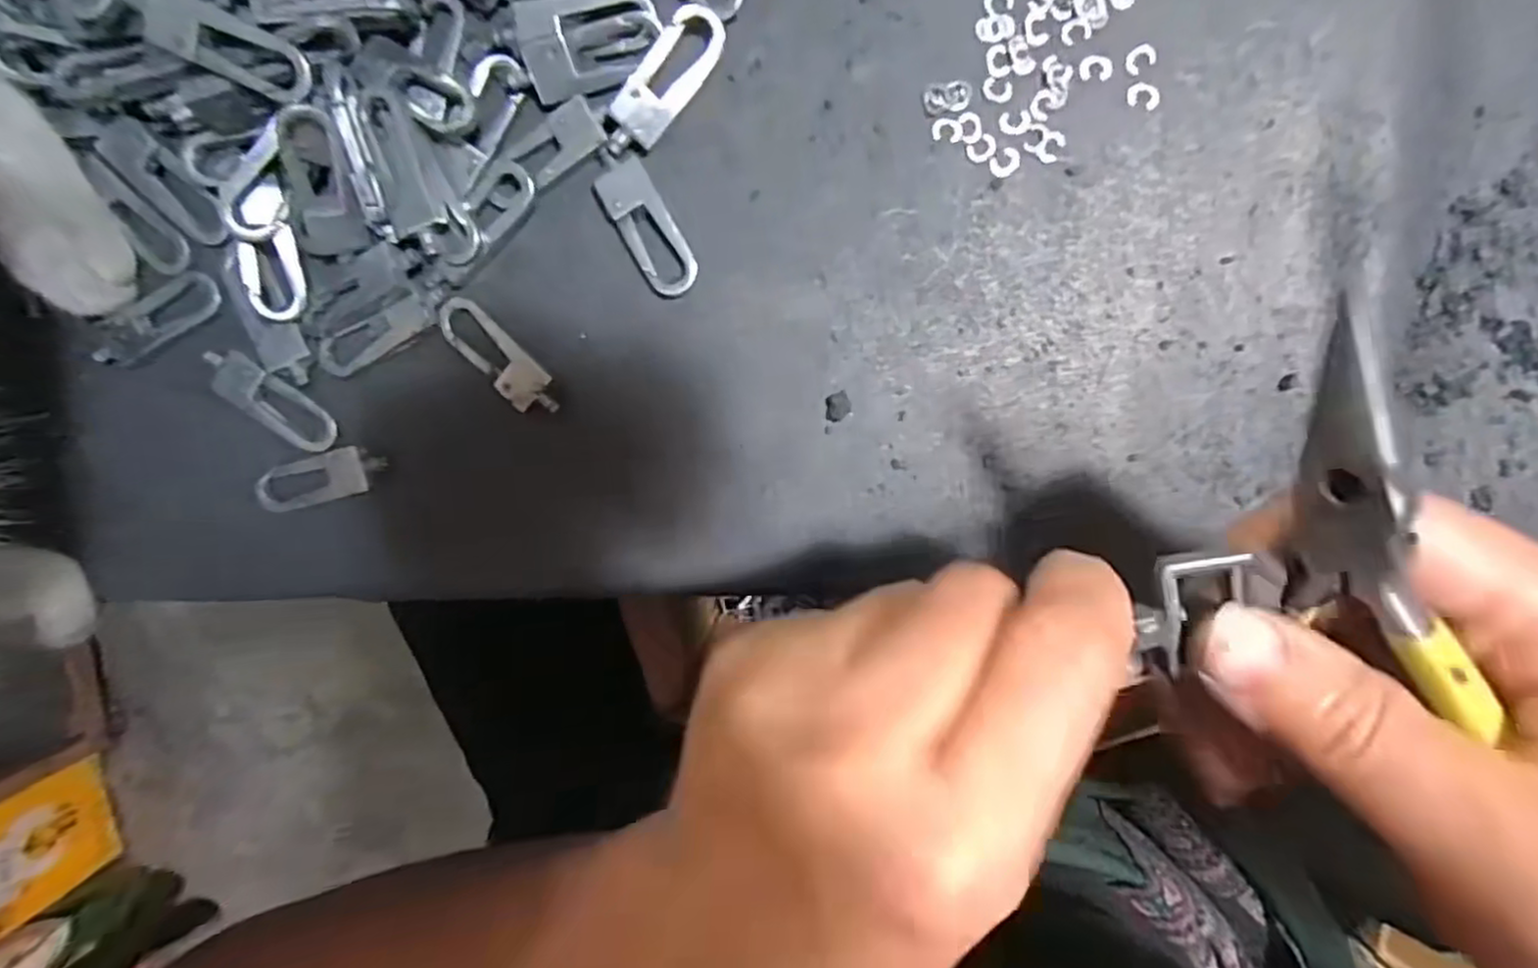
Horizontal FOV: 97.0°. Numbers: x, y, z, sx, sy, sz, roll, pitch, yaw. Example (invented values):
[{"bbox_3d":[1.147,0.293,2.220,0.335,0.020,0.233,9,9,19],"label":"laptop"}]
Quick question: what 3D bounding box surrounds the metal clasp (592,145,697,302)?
[{"bbox_3d":[-0.036,-0.074,0.193,0.015,0.004,0.043,-28,95,7],"label":"metal clasp"}]

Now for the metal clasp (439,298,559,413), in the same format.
[{"bbox_3d":[-0.081,-0.037,0.201,0.044,0.004,0.013,44,98,-2],"label":"metal clasp"}]

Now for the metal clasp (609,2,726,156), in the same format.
[{"bbox_3d":[-0.029,-0.110,0.186,0.014,0.007,0.043,38,98,-1],"label":"metal clasp"}]

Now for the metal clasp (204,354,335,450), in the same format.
[{"bbox_3d":[-0.152,-0.024,0.207,0.043,0.005,0.015,35,98,-1],"label":"metal clasp"}]

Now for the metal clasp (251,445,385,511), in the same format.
[{"bbox_3d":[-0.142,-0.001,0.212,0.041,0.008,0.015,-14,96,6],"label":"metal clasp"}]

